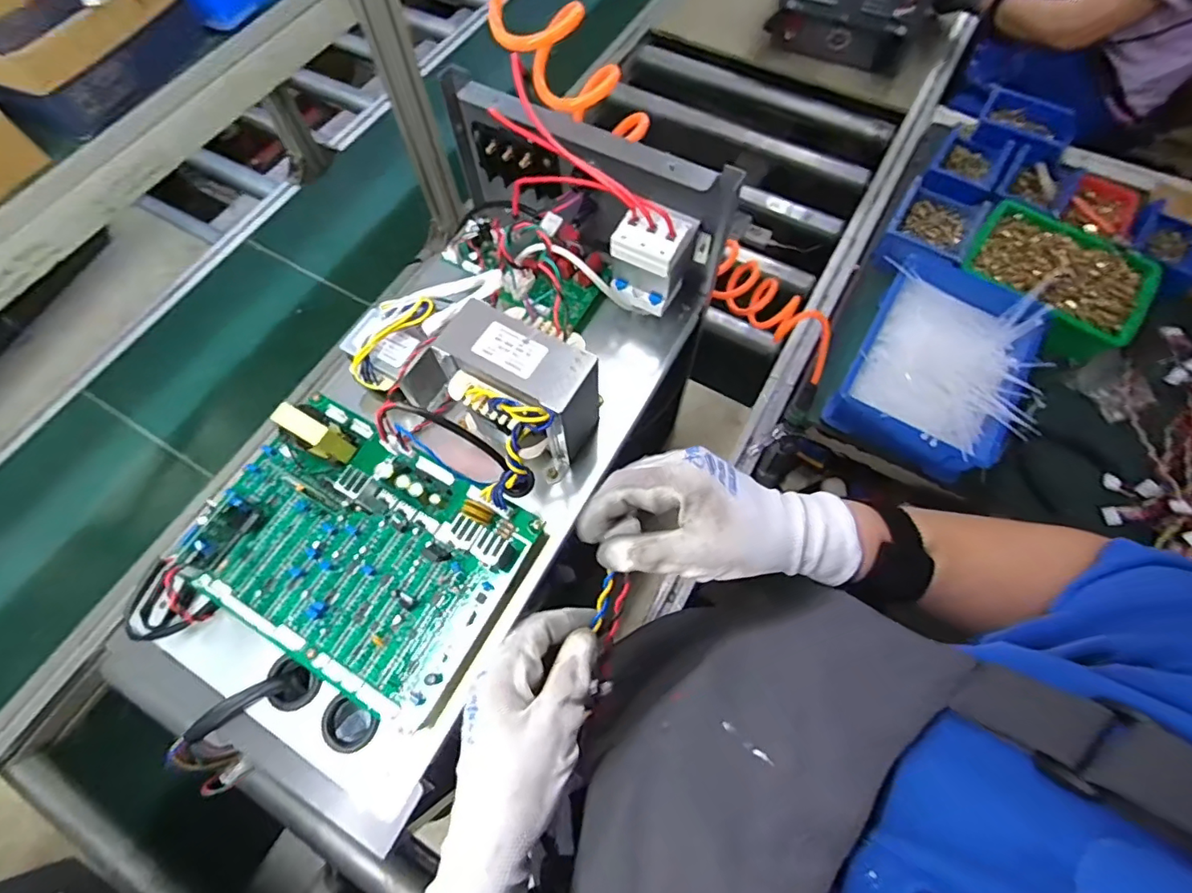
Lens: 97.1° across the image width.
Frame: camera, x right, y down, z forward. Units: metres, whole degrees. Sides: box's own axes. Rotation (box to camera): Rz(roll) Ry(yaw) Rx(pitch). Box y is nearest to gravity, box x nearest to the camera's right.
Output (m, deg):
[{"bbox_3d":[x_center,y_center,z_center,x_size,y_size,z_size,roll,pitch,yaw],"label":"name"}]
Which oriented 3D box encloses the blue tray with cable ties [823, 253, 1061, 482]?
[{"bbox_3d":[0.501,-0.124,0.770,0.233,0.070,0.322,22,68,10],"label":"blue tray with cable ties"}]

